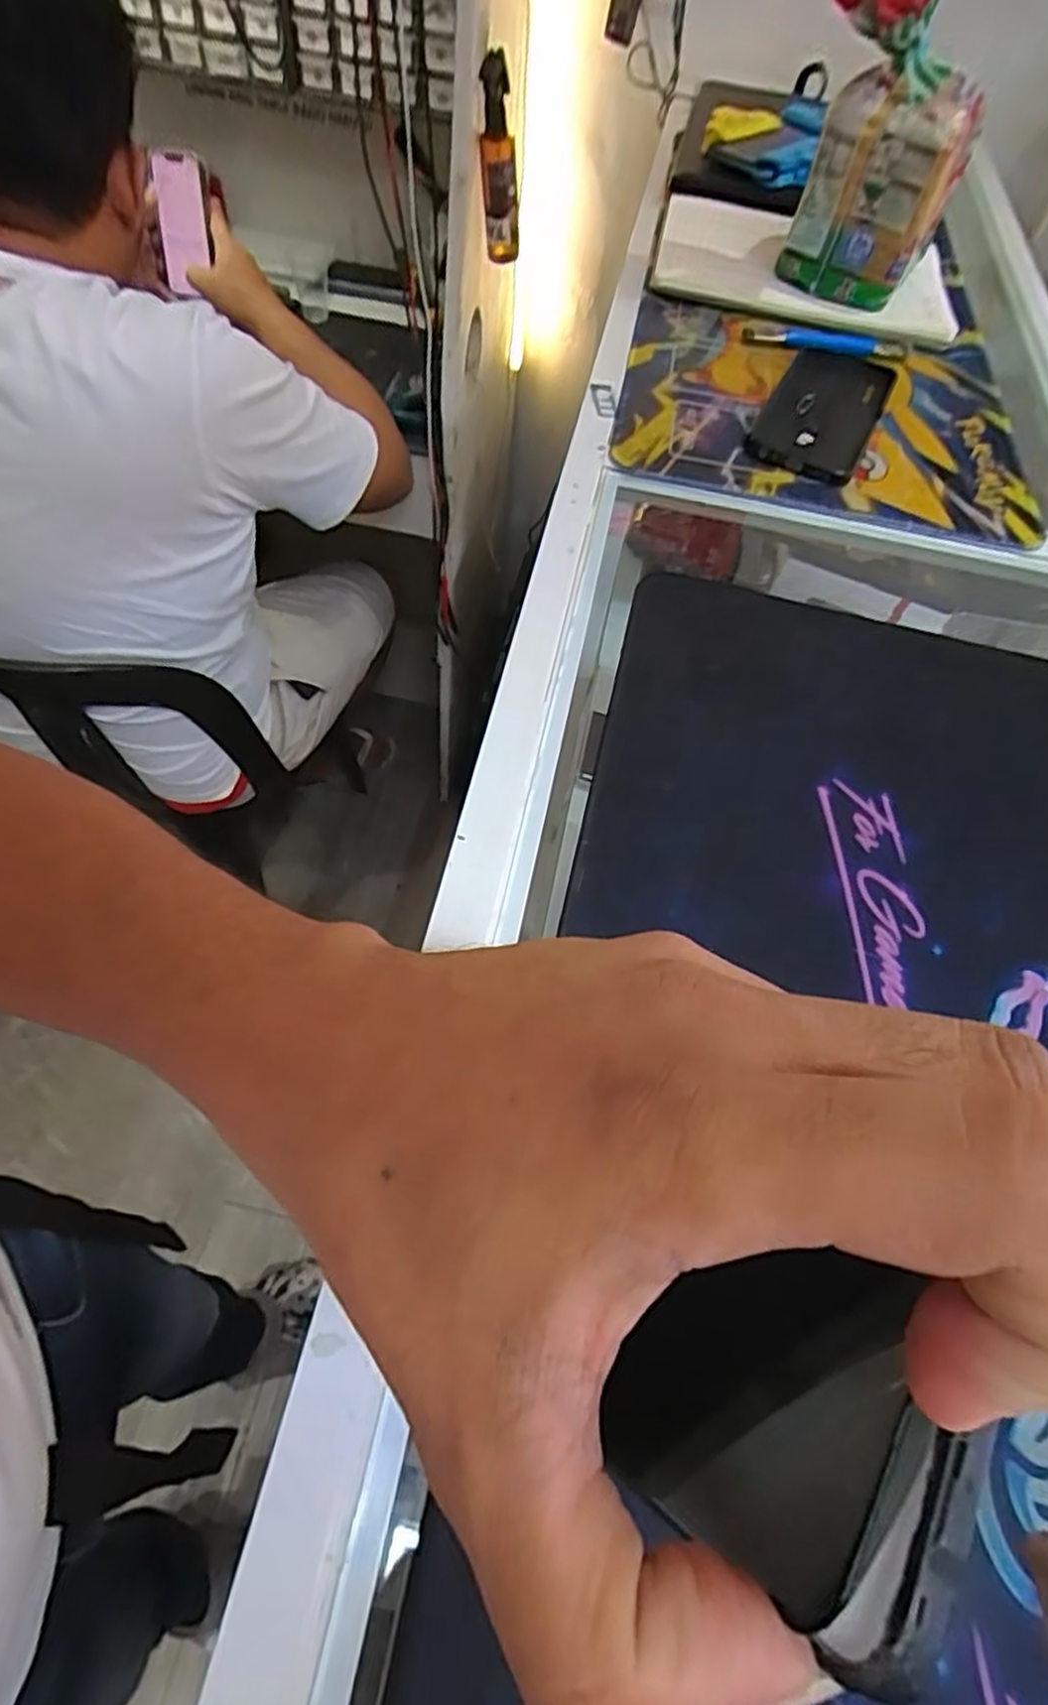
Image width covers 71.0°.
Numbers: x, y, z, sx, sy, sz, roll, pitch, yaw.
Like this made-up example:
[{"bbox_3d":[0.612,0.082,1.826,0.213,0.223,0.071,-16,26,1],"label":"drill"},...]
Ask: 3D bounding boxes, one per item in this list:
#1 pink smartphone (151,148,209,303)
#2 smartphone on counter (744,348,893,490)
[{"bbox_3d":[-0.433,-0.790,0.928,0.076,0.139,0.017,23,39,12],"label":"pink smartphone"},{"bbox_3d":[0.225,-0.331,0.554,0.078,0.014,0.178,25,60,10],"label":"smartphone on counter"}]

